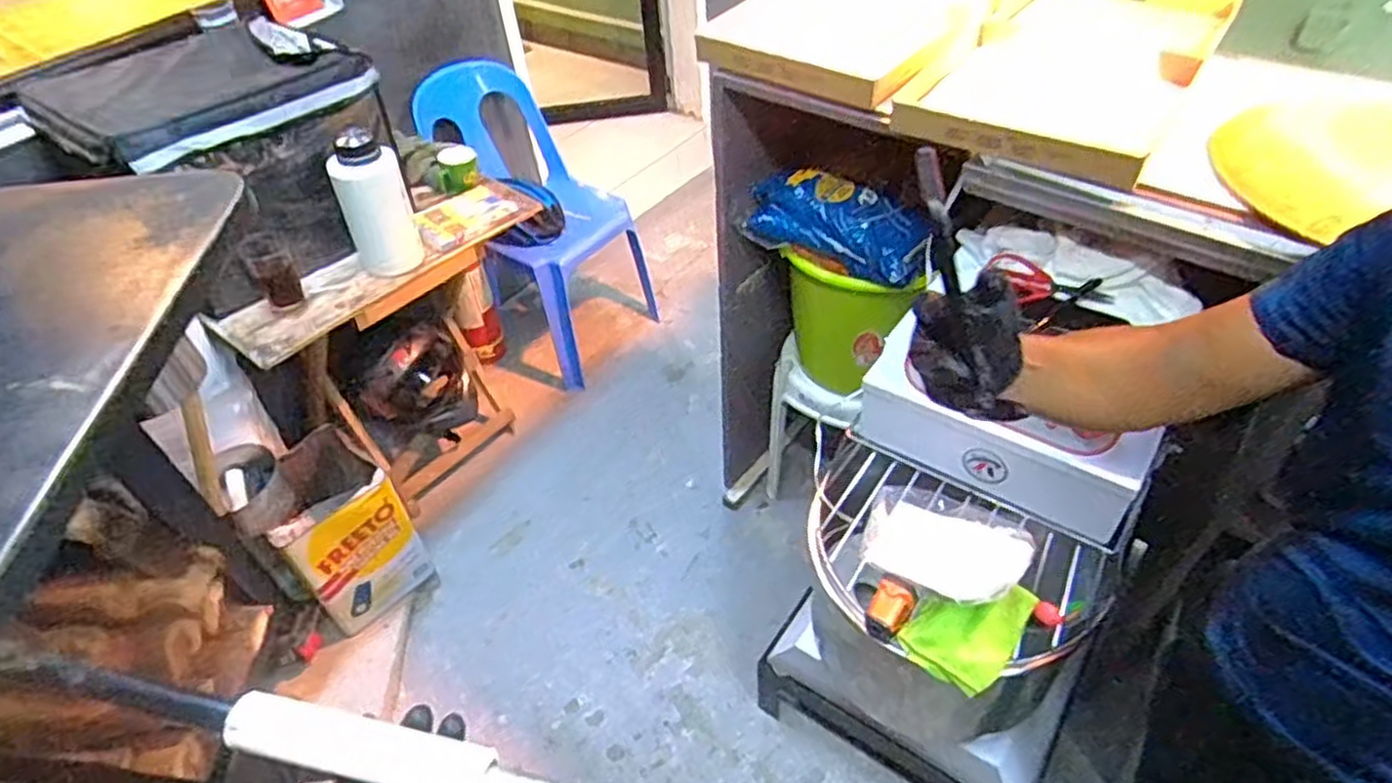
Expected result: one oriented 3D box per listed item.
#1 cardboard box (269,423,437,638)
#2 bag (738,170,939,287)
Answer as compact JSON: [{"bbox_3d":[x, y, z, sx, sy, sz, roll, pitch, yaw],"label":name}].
[{"bbox_3d":[-0.776,0.295,1.696,0.241,0.346,0.277,-33,50,-25],"label":"cardboard box"},{"bbox_3d":[0.235,-0.282,1.308,0.336,0.154,0.080,28,54,30],"label":"bag"}]

